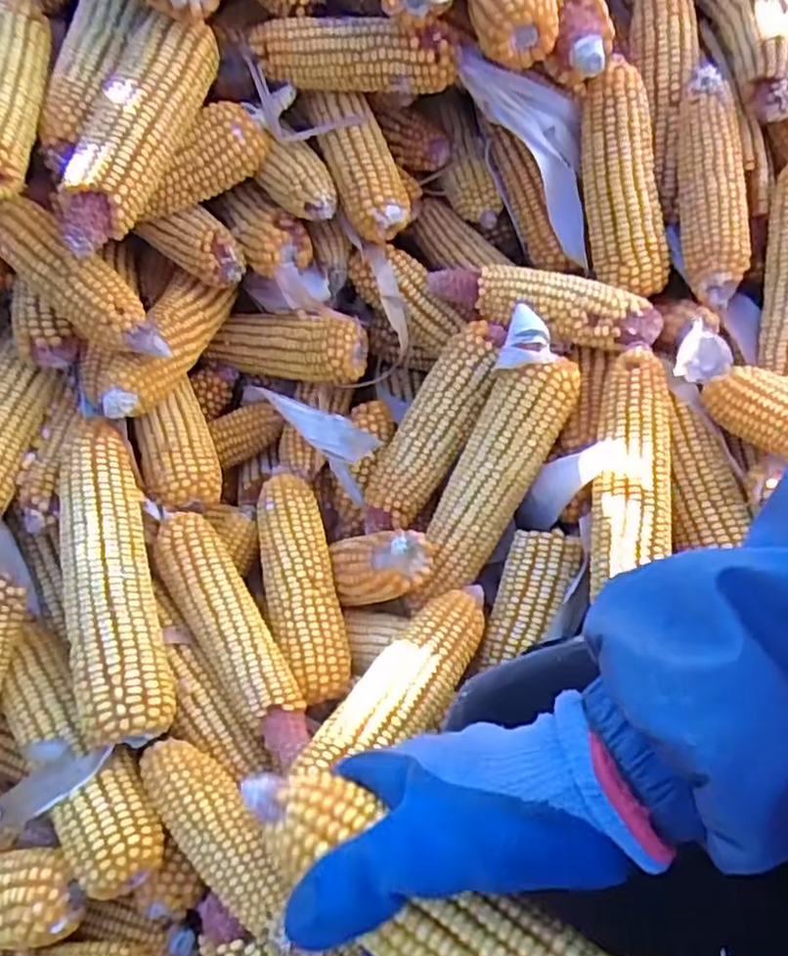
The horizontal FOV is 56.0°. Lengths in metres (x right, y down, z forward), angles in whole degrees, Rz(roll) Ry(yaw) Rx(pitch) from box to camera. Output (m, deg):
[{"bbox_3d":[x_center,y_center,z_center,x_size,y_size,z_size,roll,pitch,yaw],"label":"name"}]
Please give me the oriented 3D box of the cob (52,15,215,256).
[{"bbox_3d":[-0.180,-0.241,0.506,0.060,0.059,0.185,12,58,13],"label":"cob"}]

